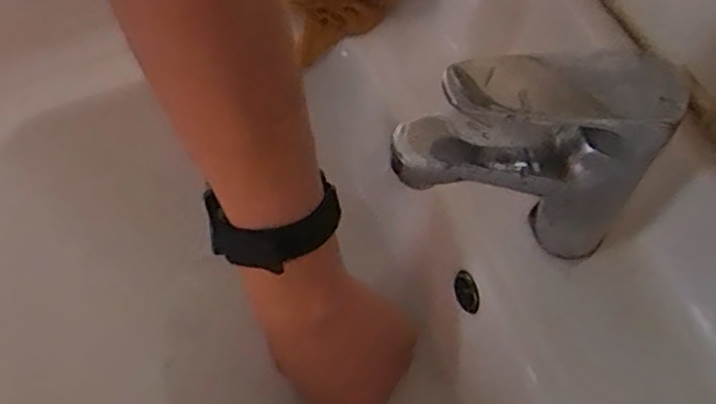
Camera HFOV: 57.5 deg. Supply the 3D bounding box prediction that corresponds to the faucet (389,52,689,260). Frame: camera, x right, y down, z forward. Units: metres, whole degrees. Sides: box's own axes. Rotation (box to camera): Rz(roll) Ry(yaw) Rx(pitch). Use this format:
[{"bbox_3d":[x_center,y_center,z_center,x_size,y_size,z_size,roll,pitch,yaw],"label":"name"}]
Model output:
[{"bbox_3d":[0.078,-0.014,0.336,0.120,0.143,0.041,-4,60,-2],"label":"faucet"}]

